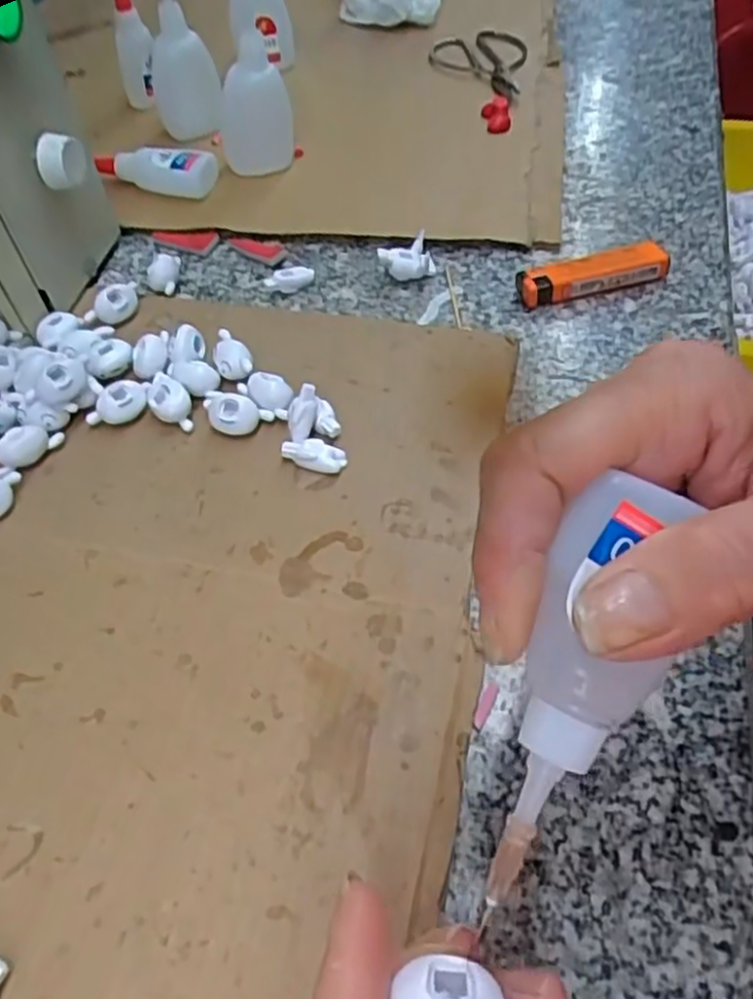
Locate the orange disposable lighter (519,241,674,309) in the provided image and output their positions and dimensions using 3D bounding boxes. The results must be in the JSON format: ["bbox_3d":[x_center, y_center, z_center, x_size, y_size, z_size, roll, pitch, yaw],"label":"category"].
[{"bbox_3d":[0.117,-0.122,0.404,0.081,0.015,0.022,-14,53,-6],"label":"orange disposable lighter"}]

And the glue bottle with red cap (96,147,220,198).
[{"bbox_3d":[-0.143,-0.210,0.476,0.079,0.027,0.022,9,54,11],"label":"glue bottle with red cap"}]

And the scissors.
[{"bbox_3d":[0.072,-0.316,0.550,0.069,0.016,0.146,7,54,9],"label":"scissors"}]

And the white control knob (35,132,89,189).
[{"bbox_3d":[-0.159,-0.173,0.375,0.016,0.023,0.023,3,54,11],"label":"white control knob"}]

